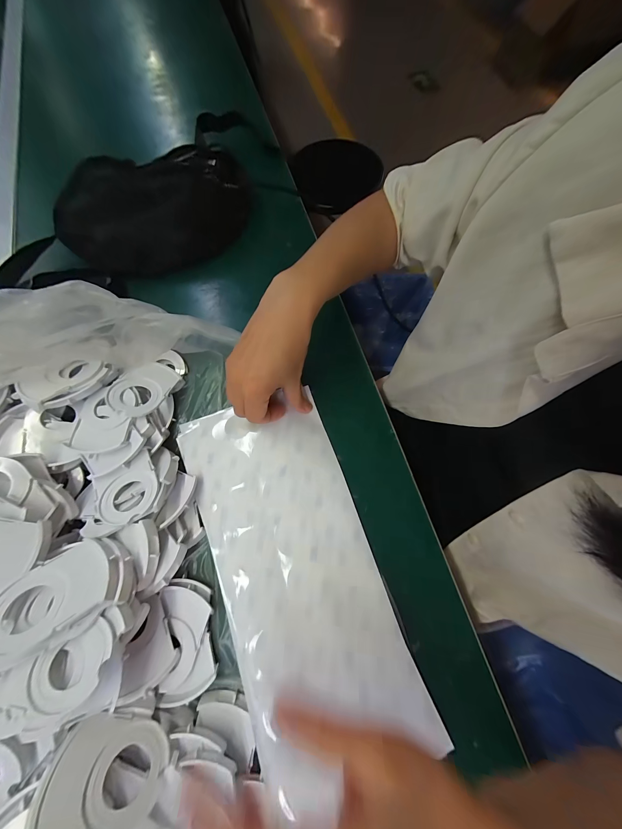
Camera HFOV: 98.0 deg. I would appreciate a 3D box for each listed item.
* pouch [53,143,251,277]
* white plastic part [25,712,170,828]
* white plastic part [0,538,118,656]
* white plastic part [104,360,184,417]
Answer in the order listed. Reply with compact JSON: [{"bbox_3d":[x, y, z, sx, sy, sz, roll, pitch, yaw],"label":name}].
[{"bbox_3d":[-0.217,-0.289,0.376,0.264,0.082,0.149,-25,73,-4],"label":"pouch"},{"bbox_3d":[-0.149,0.262,0.199,0.077,0.011,0.053,27,33,-16],"label":"white plastic part"},{"bbox_3d":[-0.196,0.136,0.205,0.079,0.007,0.054,-25,55,-24],"label":"white plastic part"},{"bbox_3d":[-0.189,-0.031,0.304,0.054,0.005,0.073,27,53,2],"label":"white plastic part"}]

